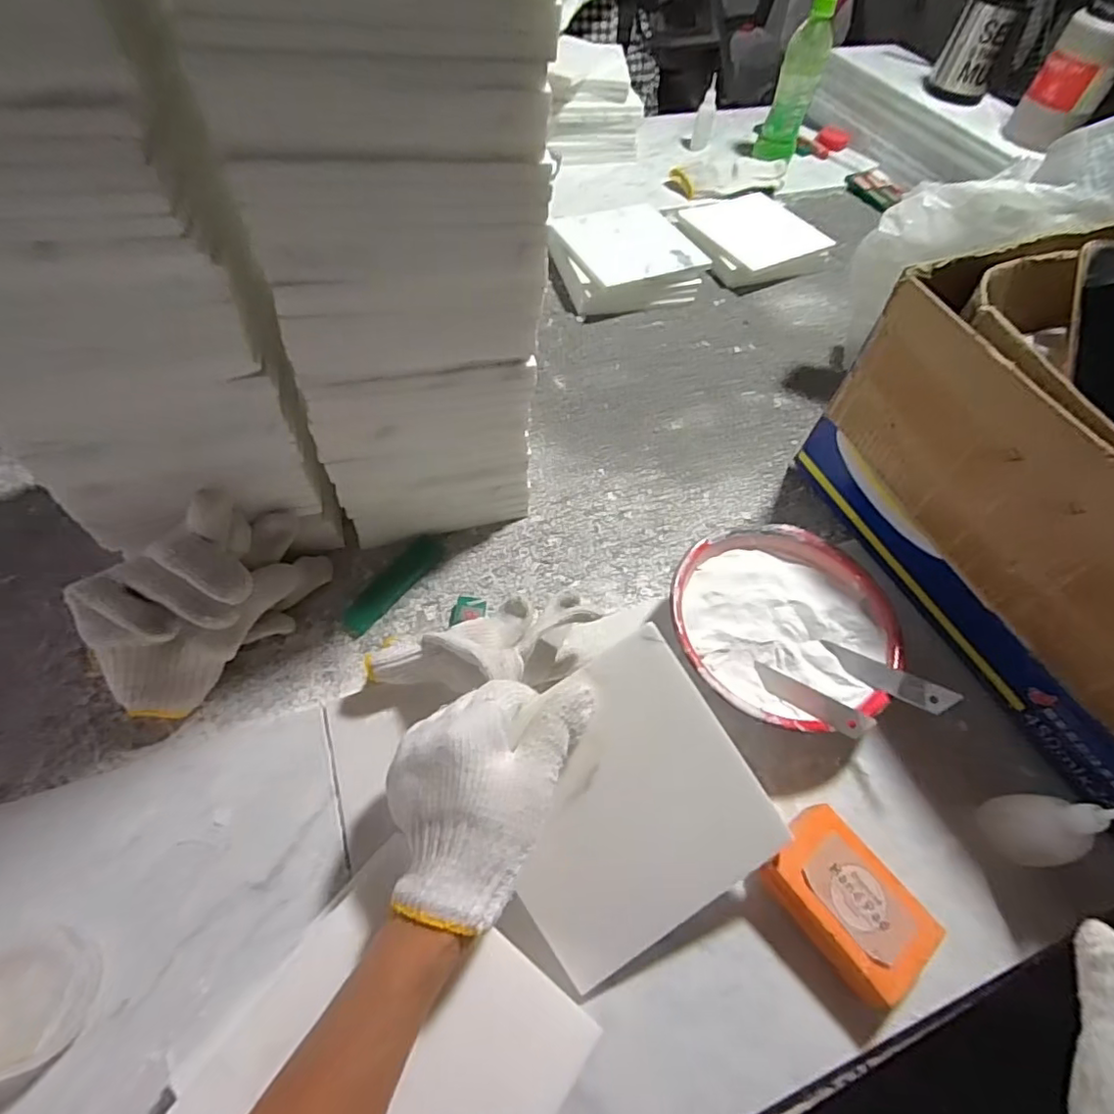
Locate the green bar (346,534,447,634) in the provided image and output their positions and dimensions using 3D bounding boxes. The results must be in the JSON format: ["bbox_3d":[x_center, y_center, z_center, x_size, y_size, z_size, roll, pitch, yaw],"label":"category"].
[{"bbox_3d":[-0.138,0.021,0.491,0.029,0.005,0.106,31,62,16],"label":"green bar"}]

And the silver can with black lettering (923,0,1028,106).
[{"bbox_3d":[0.625,-0.762,0.873,0.091,0.113,0.078,28,61,14],"label":"silver can with black lettering"}]

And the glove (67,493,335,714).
[{"bbox_3d":[-0.244,0.032,0.410,0.157,0.099,0.083,-32,64,-20],"label":"glove"}]

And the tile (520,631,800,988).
[{"bbox_3d":[0.038,0.144,0.340,0.147,0.005,0.148,-33,88,-7],"label":"tile"}]

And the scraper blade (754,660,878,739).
[{"bbox_3d":[0.173,0.099,0.401,0.090,0.006,0.017,25,91,57],"label":"scraper blade"}]

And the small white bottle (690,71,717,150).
[{"bbox_3d":[0.241,-0.718,0.940,0.030,0.097,0.029,12,58,5],"label":"small white bottle"}]

